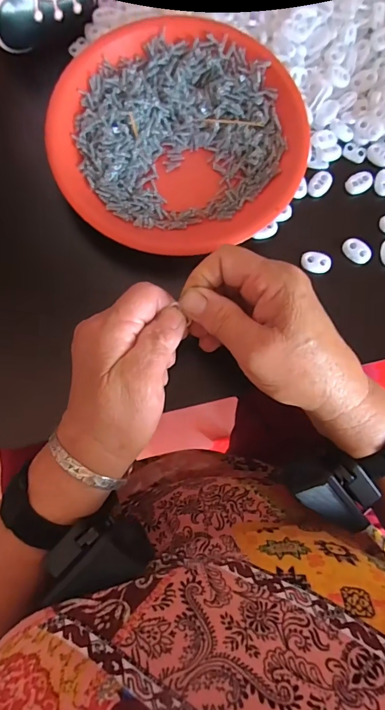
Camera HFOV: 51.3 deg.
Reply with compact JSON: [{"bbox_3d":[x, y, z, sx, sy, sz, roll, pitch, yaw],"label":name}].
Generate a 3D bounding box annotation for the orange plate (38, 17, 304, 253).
[{"bbox_3d":[-0.011,-0.171,0.315,0.187,0.027,0.182,0,81,-3],"label":"orange plate"}]

